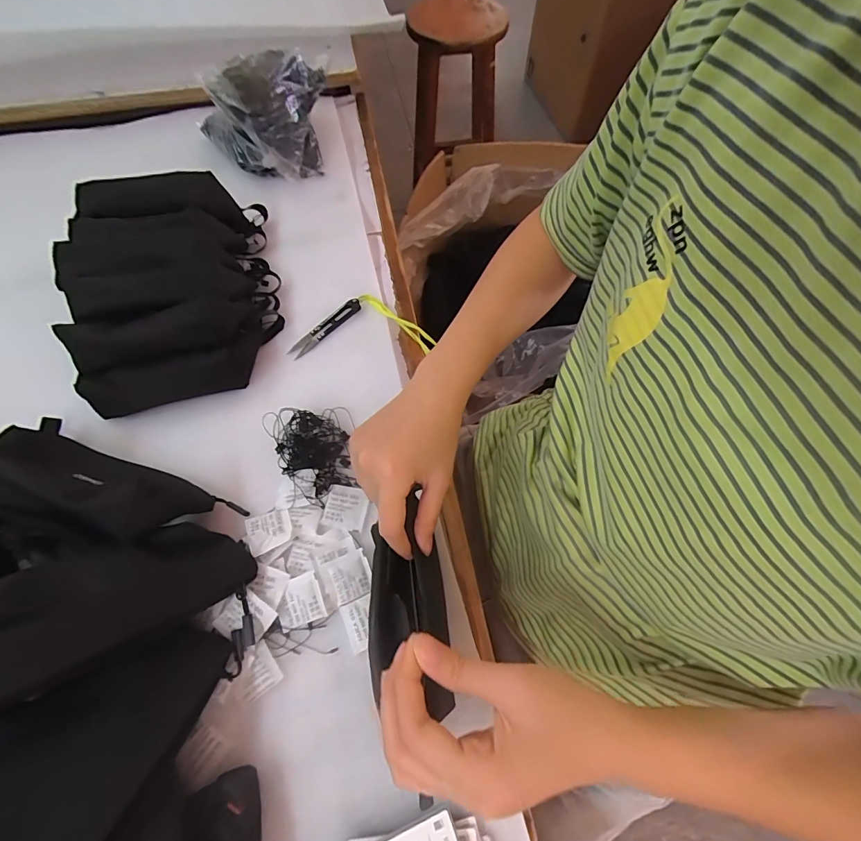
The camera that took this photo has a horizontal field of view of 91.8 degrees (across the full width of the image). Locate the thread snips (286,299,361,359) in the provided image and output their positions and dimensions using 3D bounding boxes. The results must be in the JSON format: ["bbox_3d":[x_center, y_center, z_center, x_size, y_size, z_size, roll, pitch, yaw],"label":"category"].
[{"bbox_3d":[-0.125,-0.110,0.492,0.023,0.009,0.102,41,71,18],"label":"thread snips"}]

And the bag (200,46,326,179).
[{"bbox_3d":[-0.227,-0.419,0.588,0.179,0.131,0.126,-19,66,-9],"label":"bag"}]

